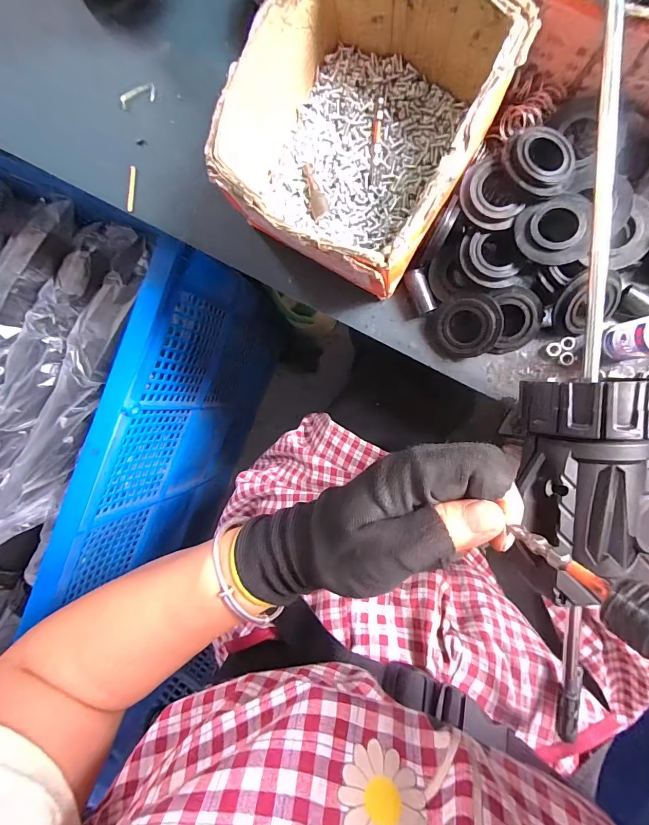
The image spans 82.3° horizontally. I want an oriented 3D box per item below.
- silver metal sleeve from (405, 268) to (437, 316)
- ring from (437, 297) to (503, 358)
[{"bbox_3d":[0.071,-0.088,0.275,0.013,0.011,0.032,-21,89,9],"label":"silver metal sleeve"},{"bbox_3d":[0.101,-0.060,0.264,0.043,0.012,0.042,5,109,31],"label":"ring"}]

